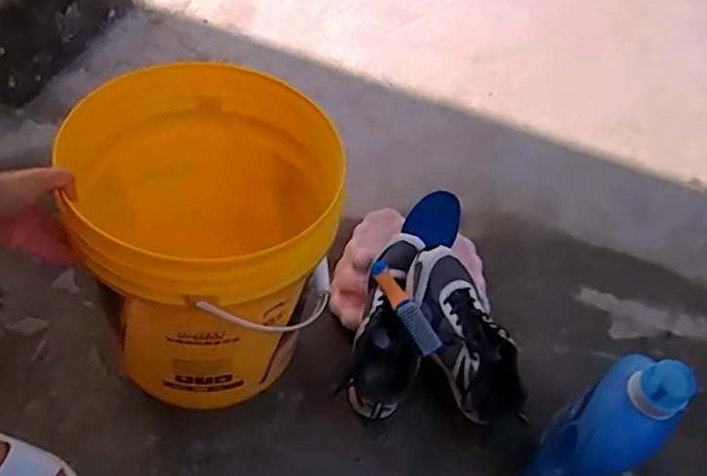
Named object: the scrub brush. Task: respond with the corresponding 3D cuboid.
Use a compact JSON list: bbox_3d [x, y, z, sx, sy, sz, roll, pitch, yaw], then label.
[{"bbox_3d":[0.073,0.100,0.930,0.035,0.022,0.161,-26,62,-18],"label":"scrub brush"}]

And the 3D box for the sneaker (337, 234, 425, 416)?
[{"bbox_3d":[0.055,0.133,0.960,0.101,0.082,0.293,10,77,2],"label":"sneaker"}]

